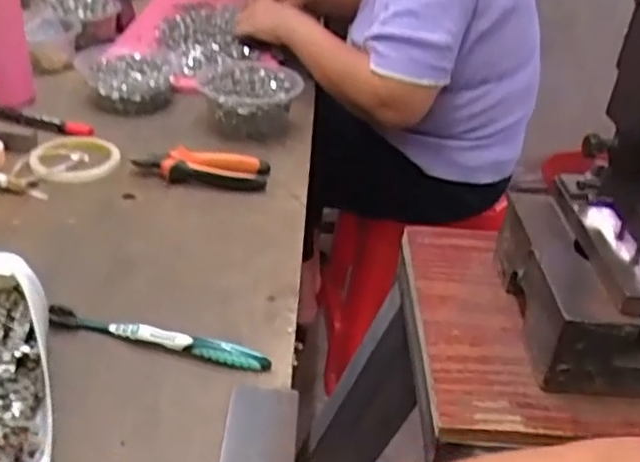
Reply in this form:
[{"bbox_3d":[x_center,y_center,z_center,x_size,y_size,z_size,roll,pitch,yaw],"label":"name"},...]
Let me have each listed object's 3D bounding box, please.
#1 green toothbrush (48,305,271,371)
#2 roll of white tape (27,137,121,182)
[{"bbox_3d":[-0.127,0.084,0.533,0.178,0.020,0.014,11,32,7],"label":"green toothbrush"},{"bbox_3d":[-0.277,-0.083,0.774,0.097,0.014,0.107,-11,36,-27],"label":"roll of white tape"}]

